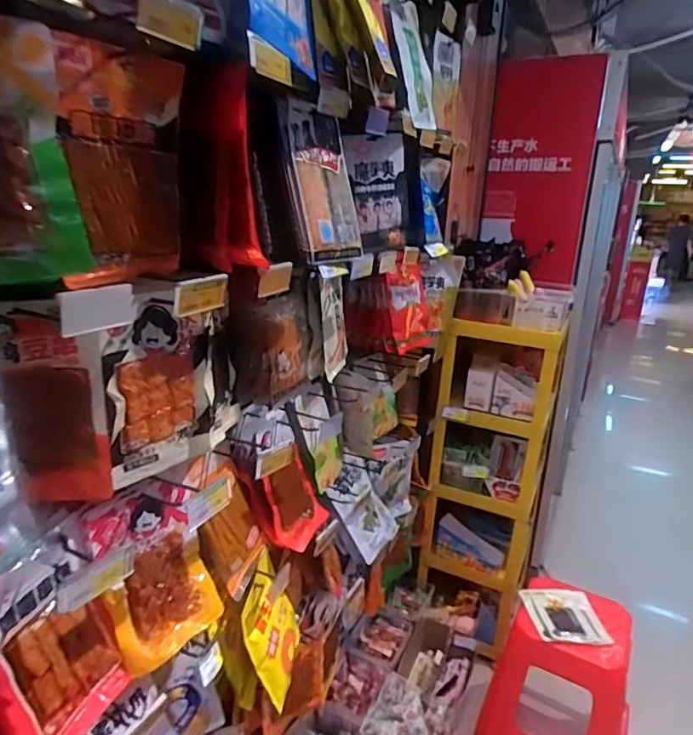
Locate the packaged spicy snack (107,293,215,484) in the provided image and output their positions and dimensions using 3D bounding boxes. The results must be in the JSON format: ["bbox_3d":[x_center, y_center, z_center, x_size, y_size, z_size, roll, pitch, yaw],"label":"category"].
[{"bbox_3d":[-0.252,0.027,0.728,0.033,0.223,0.172,11,19,23],"label":"packaged spicy snack"}]

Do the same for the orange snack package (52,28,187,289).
[{"bbox_3d":[-0.264,-0.234,0.622,0.036,0.253,0.149,17,22,37],"label":"orange snack package"}]

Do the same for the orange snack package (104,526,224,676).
[{"bbox_3d":[-0.278,0.352,0.805,0.017,0.167,0.164,-17,5,38],"label":"orange snack package"}]

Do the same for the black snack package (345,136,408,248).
[{"bbox_3d":[0.078,-0.389,1.169,0.146,0.241,0.025,-16,21,-25],"label":"black snack package"}]

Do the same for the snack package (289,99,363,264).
[{"bbox_3d":[-0.033,-0.301,0.868,0.016,0.249,0.148,-4,15,37],"label":"snack package"}]

